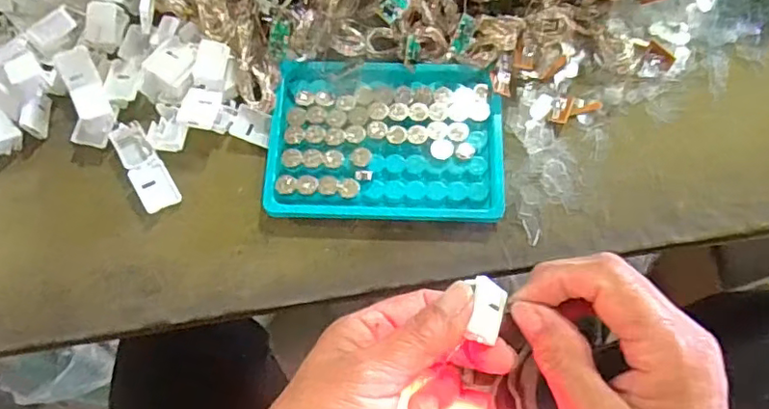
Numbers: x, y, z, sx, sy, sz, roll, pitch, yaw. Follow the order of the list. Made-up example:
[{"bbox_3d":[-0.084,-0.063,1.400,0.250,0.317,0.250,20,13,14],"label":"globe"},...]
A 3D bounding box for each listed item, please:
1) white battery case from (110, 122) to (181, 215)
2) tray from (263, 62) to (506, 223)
[{"bbox_3d":[-0.134,-0.020,0.325,0.019,0.011,0.053,-30,76,-8],"label":"white battery case"},{"bbox_3d":[0.001,-0.036,0.328,0.127,0.013,0.090,1,74,1],"label":"tray"}]

